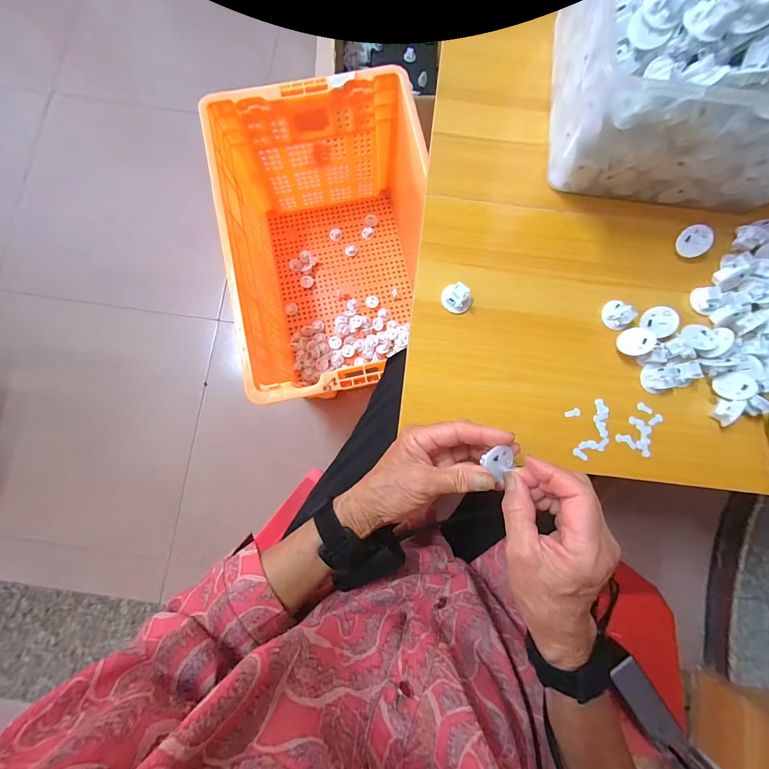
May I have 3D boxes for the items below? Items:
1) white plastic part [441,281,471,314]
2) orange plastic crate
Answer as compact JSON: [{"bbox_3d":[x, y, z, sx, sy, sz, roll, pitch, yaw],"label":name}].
[{"bbox_3d":[0.079,-0.094,0.361,0.033,0.013,0.028,32,83,3],"label":"white plastic part"},{"bbox_3d":[-0.104,-0.264,0.734,0.366,0.310,0.576,-10,83,-2],"label":"orange plastic crate"}]

